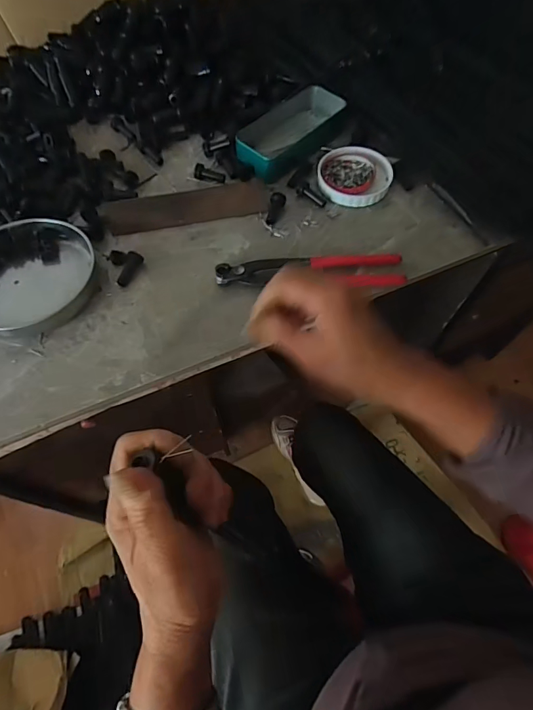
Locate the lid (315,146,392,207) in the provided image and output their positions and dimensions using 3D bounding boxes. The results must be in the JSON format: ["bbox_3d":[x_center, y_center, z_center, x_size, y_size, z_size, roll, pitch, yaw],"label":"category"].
[{"bbox_3d":[0.106,-0.216,0.498,0.089,0.014,0.083,0,62,0],"label":"lid"}]

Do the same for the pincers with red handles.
[{"bbox_3d":[0.045,-0.087,0.432,0.191,0.018,0.057,-7,62,-3],"label":"pincers with red handles"}]

